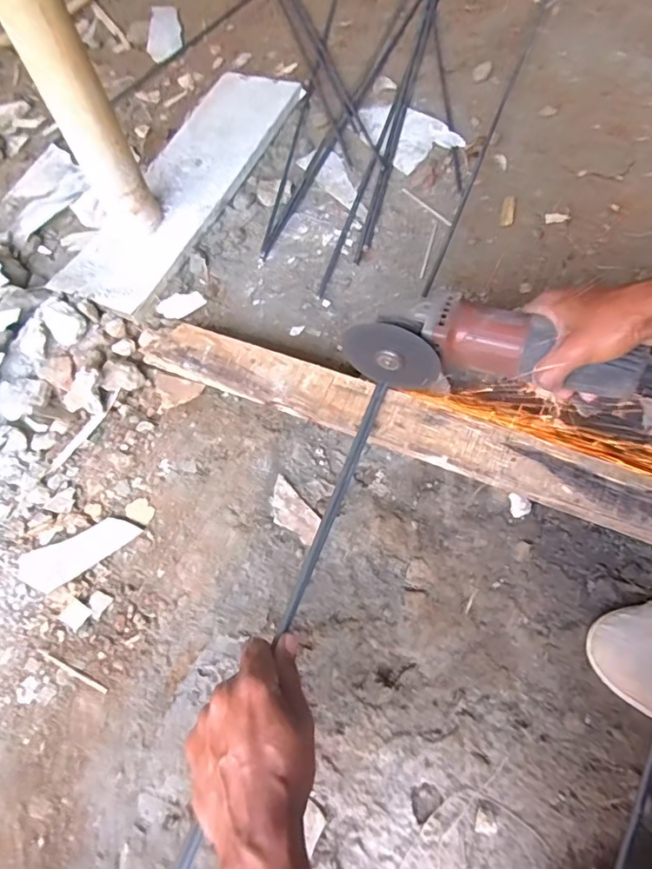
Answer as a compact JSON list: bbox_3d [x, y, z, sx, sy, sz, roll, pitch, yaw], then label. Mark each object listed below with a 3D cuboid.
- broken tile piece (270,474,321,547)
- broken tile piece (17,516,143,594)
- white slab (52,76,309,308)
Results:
[{"bbox_3d":[-0.037,0.085,0.573,0.038,0.005,0.078,-40,69,-15],"label":"broken tile piece"},{"bbox_3d":[-0.266,0.128,0.570,0.125,0.006,0.048,-26,66,-9],"label":"broken tile piece"},{"bbox_3d":[-0.221,-0.406,0.838,0.165,0.024,0.534,20,67,12],"label":"white slab"}]

